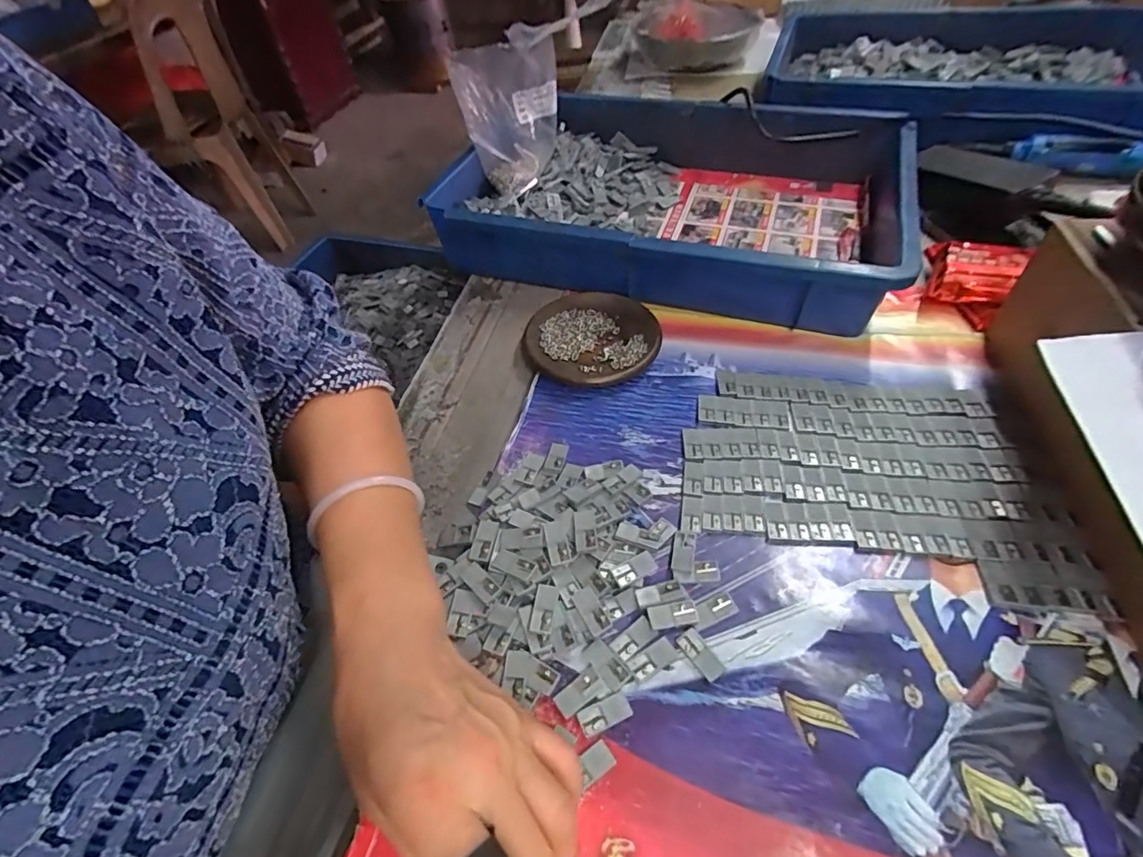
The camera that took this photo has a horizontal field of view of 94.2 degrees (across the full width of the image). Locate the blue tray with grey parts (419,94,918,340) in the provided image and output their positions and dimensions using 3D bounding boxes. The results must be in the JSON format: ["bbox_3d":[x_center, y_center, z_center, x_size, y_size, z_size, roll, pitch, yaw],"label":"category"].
[{"bbox_3d":[0.104,-0.236,0.540,0.423,0.074,0.295,13,54,16],"label":"blue tray with grey parts"}]

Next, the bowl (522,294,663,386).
[{"bbox_3d":[0.018,-0.077,0.461,0.112,0.018,0.106,-3,51,3],"label":"bowl"}]

